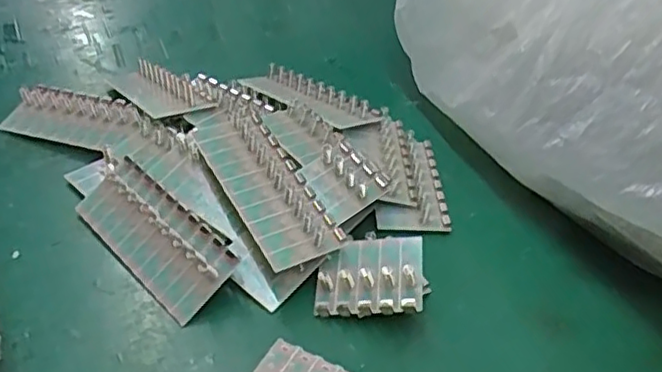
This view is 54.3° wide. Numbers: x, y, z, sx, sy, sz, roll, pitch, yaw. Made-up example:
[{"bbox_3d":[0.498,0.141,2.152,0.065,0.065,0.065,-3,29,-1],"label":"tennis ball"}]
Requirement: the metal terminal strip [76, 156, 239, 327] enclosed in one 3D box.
[{"bbox_3d":[-0.072,0.018,0.254,0.079,0.009,0.031,36,81,31],"label":"metal terminal strip"}]

